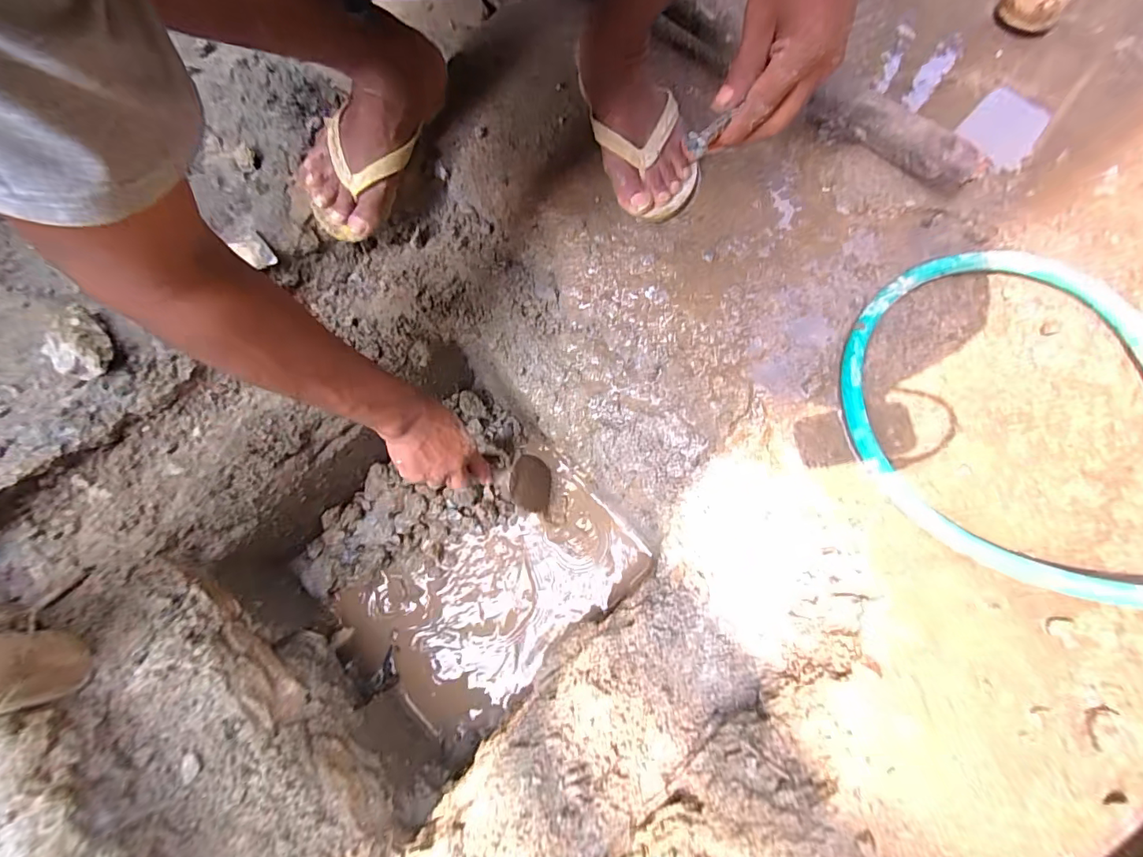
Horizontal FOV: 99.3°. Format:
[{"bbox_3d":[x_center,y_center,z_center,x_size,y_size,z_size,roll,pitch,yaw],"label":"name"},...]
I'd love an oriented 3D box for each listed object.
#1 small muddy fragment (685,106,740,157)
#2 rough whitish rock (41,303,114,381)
[{"bbox_3d":[0.102,-0.220,0.362,0.038,0.011,0.016,-43,76,-5],"label":"small muddy fragment"},{"bbox_3d":[-0.513,-0.086,0.508,0.051,0.034,0.075,-35,75,-8],"label":"rough whitish rock"}]

